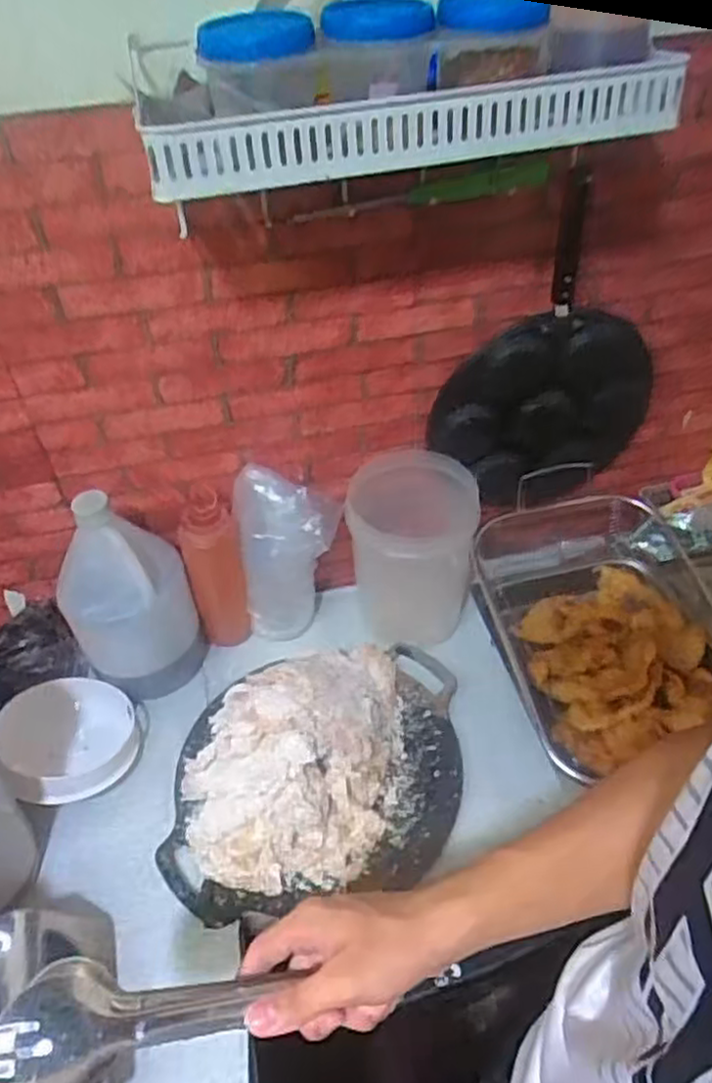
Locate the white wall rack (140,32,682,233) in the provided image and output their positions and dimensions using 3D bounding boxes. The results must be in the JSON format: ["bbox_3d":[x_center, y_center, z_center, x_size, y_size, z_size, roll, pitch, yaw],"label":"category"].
[{"bbox_3d":[0.032,-0.337,0.557,0.386,0.074,0.166,-13,43,-11],"label":"white wall rack"}]

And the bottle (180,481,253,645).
[{"bbox_3d":[-0.181,0.033,0.923,0.064,0.223,0.070,-15,43,-13],"label":"bottle"}]

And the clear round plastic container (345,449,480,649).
[{"bbox_3d":[0.071,0.020,0.932,0.139,0.224,0.143,-2,42,2],"label":"clear round plastic container"}]

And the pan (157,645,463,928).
[{"bbox_3d":[-0.046,0.245,0.834,0.343,0.111,0.275,-10,42,-8],"label":"pan"}]

